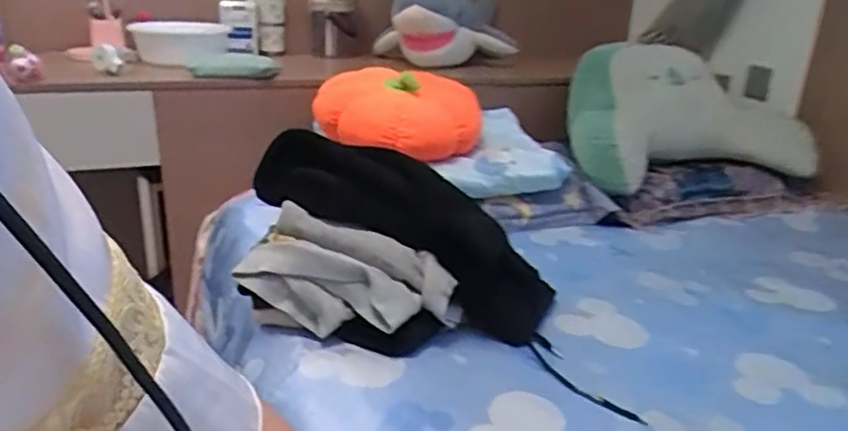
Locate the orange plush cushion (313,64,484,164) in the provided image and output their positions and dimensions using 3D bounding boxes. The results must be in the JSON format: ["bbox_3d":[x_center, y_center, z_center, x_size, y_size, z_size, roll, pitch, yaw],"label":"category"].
[{"bbox_3d":[-0.061,-0.217,1.312,0.305,0.123,0.289,-2,20,-11],"label":"orange plush cushion"}]

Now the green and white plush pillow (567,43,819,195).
[{"bbox_3d":[0.618,-0.249,1.520,0.553,0.267,0.386,-1,20,-9],"label":"green and white plush pillow"}]

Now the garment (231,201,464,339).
[{"bbox_3d":[-0.104,0.094,0.878,0.293,0.148,0.090,9,21,15],"label":"garment"}]

